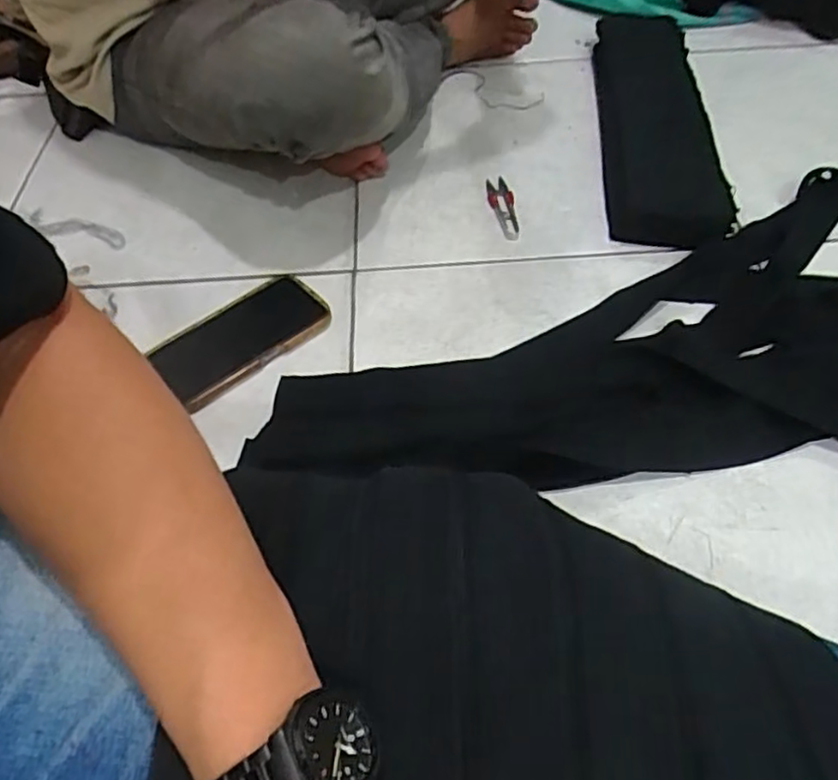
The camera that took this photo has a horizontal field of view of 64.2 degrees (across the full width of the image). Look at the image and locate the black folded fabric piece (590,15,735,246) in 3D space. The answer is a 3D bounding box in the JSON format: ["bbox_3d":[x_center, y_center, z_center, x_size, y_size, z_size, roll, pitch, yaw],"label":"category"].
[{"bbox_3d":[0.263,-0.312,0.757,0.107,0.030,0.410,3,53,6],"label":"black folded fabric piece"}]

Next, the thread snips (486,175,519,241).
[{"bbox_3d":[0.088,-0.193,0.704,0.025,0.008,0.093,-6,53,0],"label":"thread snips"}]

